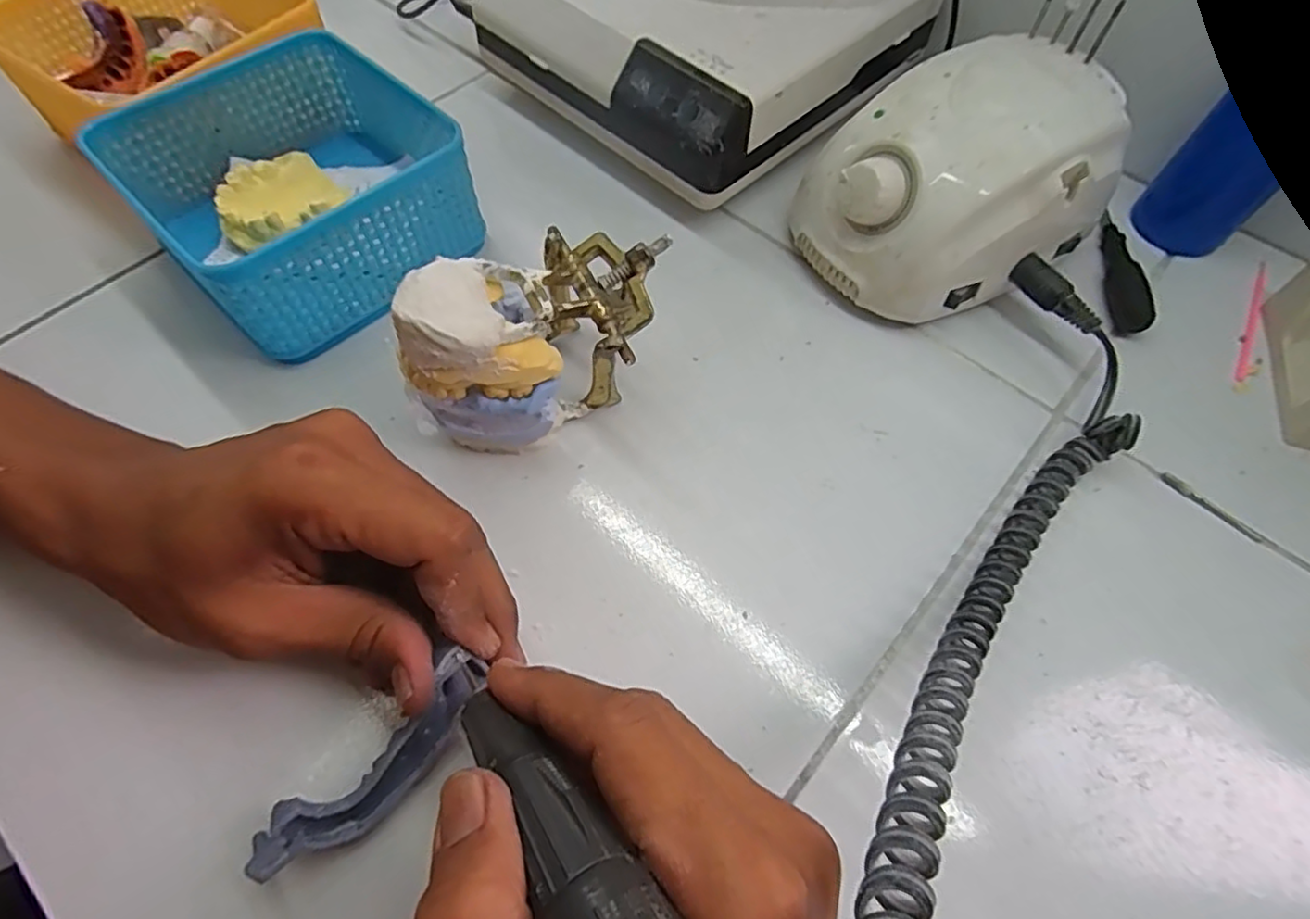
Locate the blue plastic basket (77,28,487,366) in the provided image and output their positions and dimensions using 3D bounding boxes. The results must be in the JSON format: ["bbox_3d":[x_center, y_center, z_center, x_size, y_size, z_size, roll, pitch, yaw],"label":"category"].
[{"bbox_3d":[-0.171,-0.136,0.319,0.140,0.059,0.130,-40,69,-20],"label":"blue plastic basket"}]

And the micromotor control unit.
[{"bbox_3d":[0.147,-0.133,0.319,0.134,0.083,0.098,-26,65,-15],"label":"micromotor control unit"}]

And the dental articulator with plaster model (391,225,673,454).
[{"bbox_3d":[-0.044,-0.049,0.271,0.066,0.079,0.107,41,68,19],"label":"dental articulator with plaster model"}]

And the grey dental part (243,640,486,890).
[{"bbox_3d":[-0.090,0.101,0.213,0.019,0.025,0.085,40,70,18],"label":"grey dental part"}]

